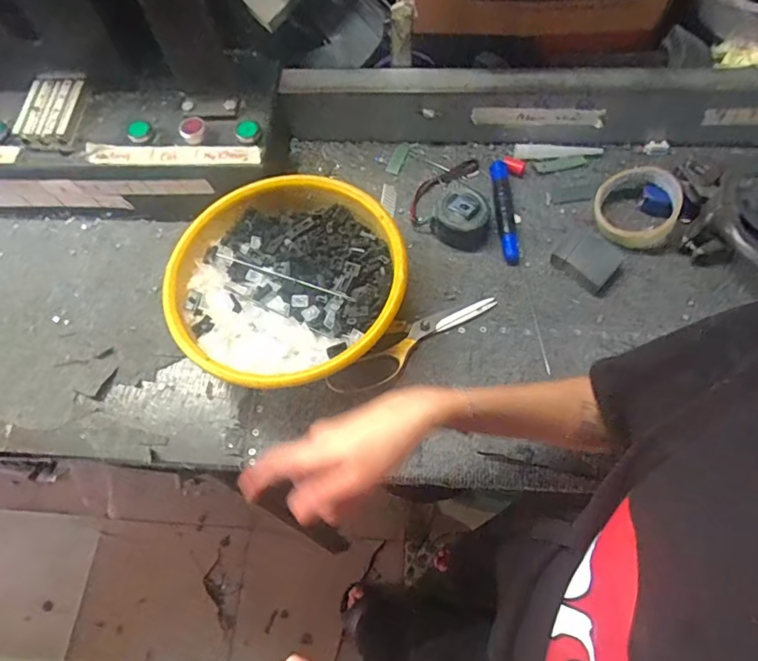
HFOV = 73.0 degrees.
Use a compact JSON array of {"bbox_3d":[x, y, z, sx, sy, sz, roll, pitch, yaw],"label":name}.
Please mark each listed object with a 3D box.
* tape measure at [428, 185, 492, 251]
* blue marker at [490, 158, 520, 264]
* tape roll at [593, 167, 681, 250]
[{"bbox_3d":[0.095,-0.129,0.584,0.068,0.042,0.058,26,69,14],"label":"tape measure"},{"bbox_3d":[0.148,-0.143,0.607,0.024,0.024,0.137,-2,65,2],"label":"blue marker"},{"bbox_3d":[0.295,-0.139,0.580,0.090,0.031,0.090,-1,85,13],"label":"tape roll"}]

